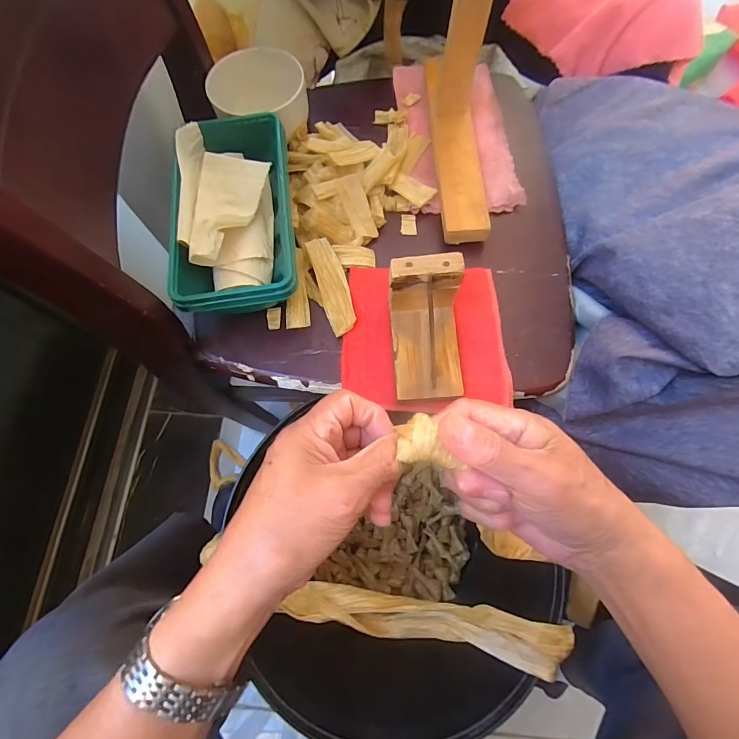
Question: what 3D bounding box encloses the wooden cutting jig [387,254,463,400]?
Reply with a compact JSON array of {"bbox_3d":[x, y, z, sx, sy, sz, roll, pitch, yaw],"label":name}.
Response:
[{"bbox_3d":[0.051,-0.033,0.339,0.060,0.075,0.102,-3,72,1],"label":"wooden cutting jig"}]

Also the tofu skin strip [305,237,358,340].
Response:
[{"bbox_3d":[-0.037,-0.085,0.396,0.029,0.014,0.103,-17,72,-4],"label":"tofu skin strip"}]

